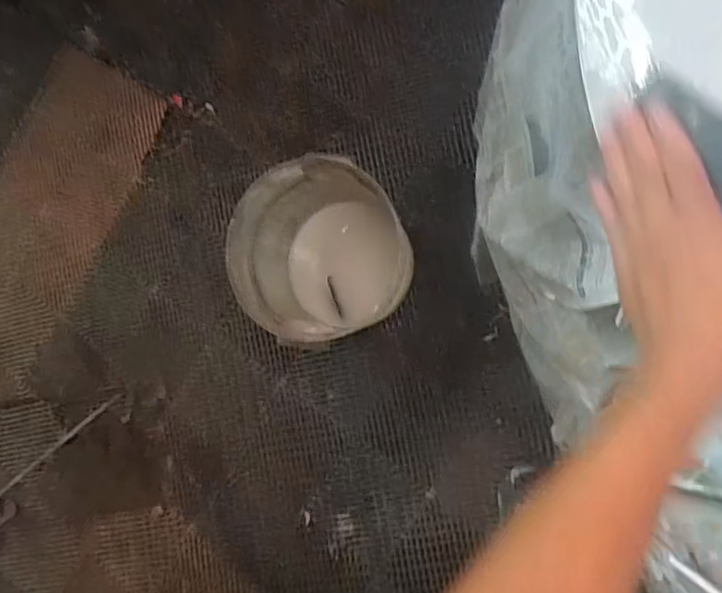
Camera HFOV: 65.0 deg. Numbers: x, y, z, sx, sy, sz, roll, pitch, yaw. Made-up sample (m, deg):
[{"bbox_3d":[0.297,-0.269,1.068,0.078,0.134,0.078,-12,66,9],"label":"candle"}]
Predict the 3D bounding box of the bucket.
[{"bbox_3d":[-0.070,-0.074,1.082,0.305,0.281,0.301,-1,85,14],"label":"bucket"}]

